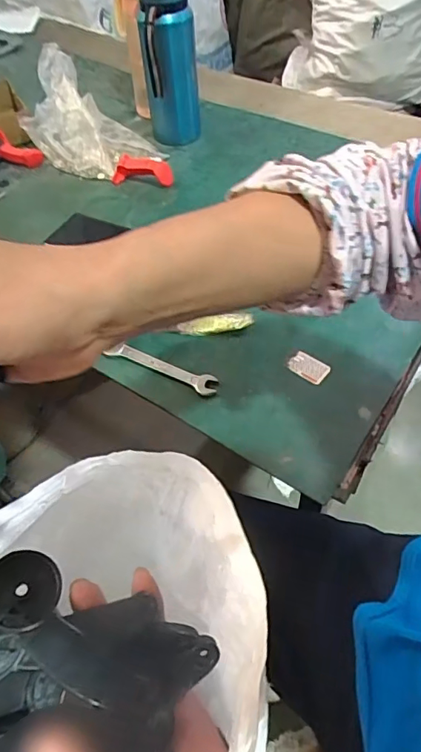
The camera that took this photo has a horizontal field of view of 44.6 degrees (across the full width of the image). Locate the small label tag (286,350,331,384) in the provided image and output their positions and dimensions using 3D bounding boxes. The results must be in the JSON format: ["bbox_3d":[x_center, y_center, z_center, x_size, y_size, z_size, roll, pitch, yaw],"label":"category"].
[{"bbox_3d":[0.103,-0.009,0.540,0.041,0.004,0.026,31,71,9],"label":"small label tag"}]

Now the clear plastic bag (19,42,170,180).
[{"bbox_3d":[-0.166,-0.356,0.717,0.175,0.121,0.115,13,54,14],"label":"clear plastic bag"}]

